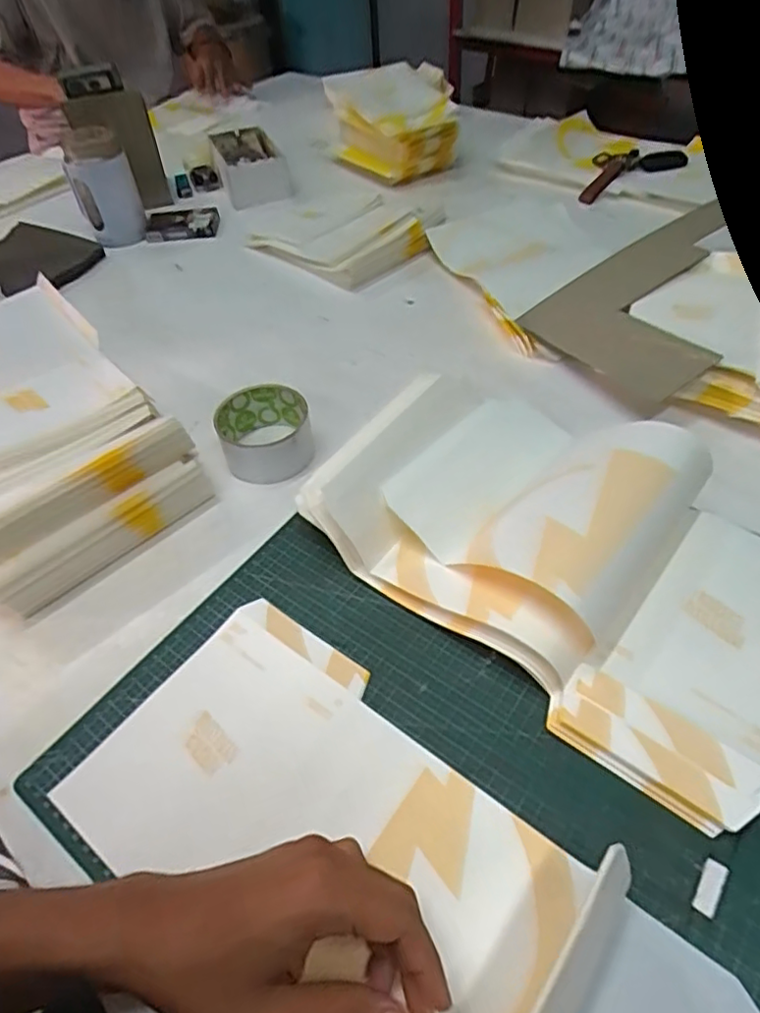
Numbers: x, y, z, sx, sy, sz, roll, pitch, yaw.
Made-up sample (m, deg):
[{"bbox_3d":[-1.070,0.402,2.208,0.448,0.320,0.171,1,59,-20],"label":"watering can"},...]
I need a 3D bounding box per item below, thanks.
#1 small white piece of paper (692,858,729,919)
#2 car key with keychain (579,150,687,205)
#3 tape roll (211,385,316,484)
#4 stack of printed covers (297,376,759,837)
[{"bbox_3d":[0.174,0.199,0.315,0.012,0.004,0.028,28,57,26],"label":"small white piece of paper"},{"bbox_3d":[0.352,-0.498,0.884,0.195,0.015,0.098,-28,53,-19],"label":"car key with keychain"},{"bbox_3d":[-0.101,-0.066,0.535,0.078,0.044,0.078,-10,49,-4],"label":"tape roll"},{"bbox_3d":[0.128,0.018,0.422,0.336,0.073,0.217,33,59,28],"label":"stack of printed covers"}]

